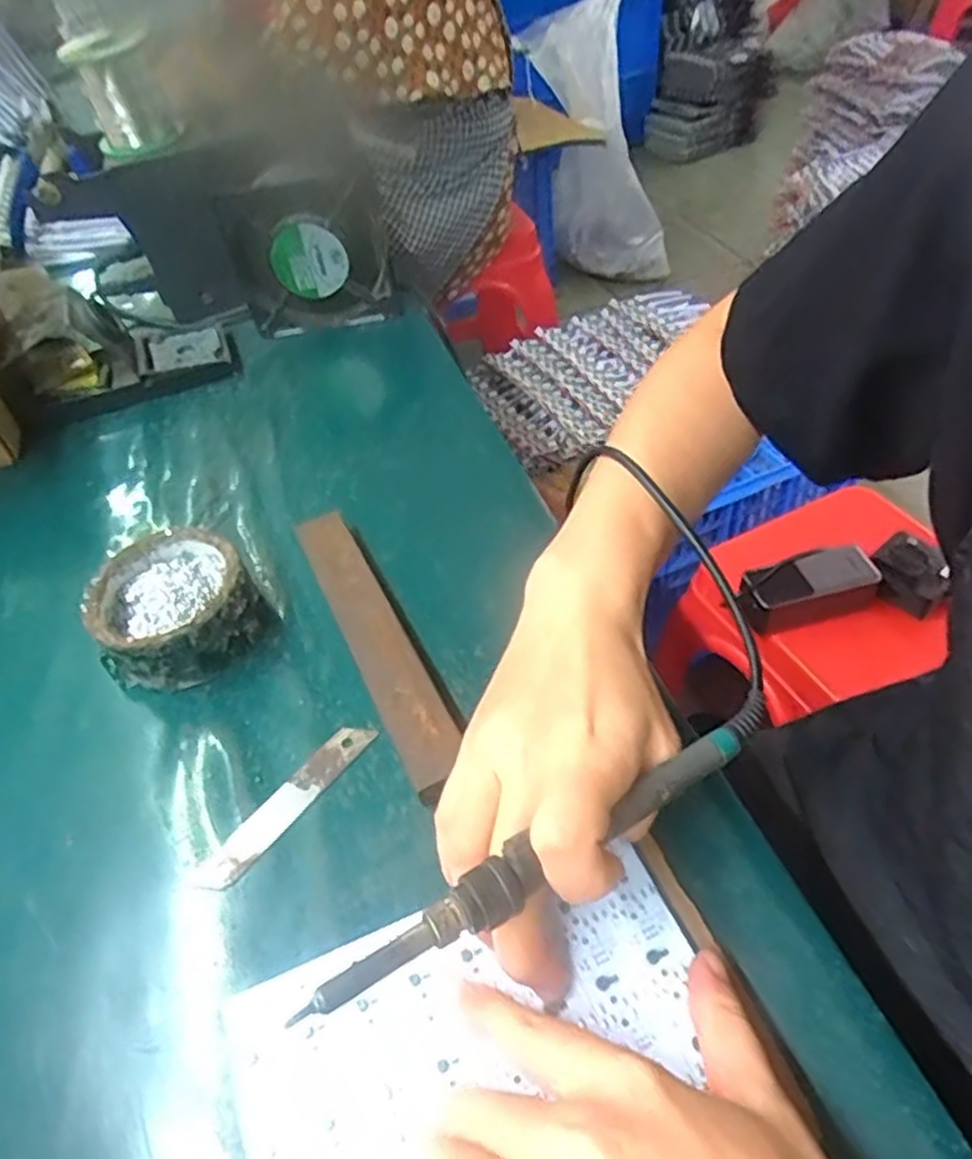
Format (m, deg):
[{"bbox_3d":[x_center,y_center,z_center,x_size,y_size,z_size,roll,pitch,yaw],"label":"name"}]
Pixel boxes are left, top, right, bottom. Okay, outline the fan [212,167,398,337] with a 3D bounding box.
[{"bbox_3d":[-0.138,-0.252,0.598,0.118,0.118,0.031,-11,47,-3],"label":"fan"}]

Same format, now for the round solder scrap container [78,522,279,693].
[{"bbox_3d":[-0.170,0.018,0.412,0.080,0.044,0.083,-4,47,4],"label":"round solder scrap container"}]

